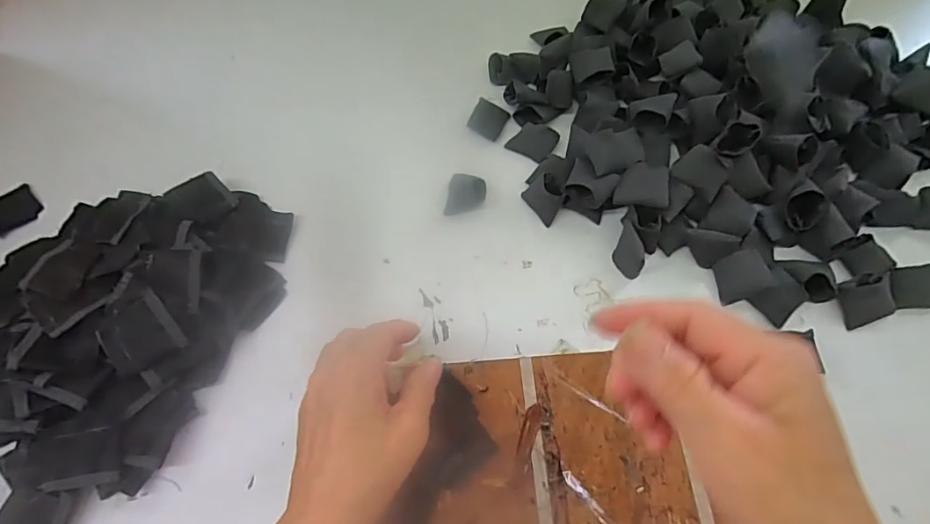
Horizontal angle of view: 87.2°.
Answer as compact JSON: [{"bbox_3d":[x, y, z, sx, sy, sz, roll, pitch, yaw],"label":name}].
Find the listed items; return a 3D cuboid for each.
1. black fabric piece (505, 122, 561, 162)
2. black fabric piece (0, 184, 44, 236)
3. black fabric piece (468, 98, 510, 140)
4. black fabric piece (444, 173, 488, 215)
[{"bbox_3d":[0.069,-0.120,0.484,0.045,0.014,0.038,36,68,19],"label":"black fabric piece"},{"bbox_3d":[-0.448,-0.051,0.483,0.046,0.008,0.047,42,58,14],"label":"black fabric piece"},{"bbox_3d":[0.024,-0.147,0.503,0.034,0.020,0.037,25,65,15],"label":"black fabric piece"},{"bbox_3d":[0.001,-0.063,0.459,0.036,0.018,0.033,4,61,4],"label":"black fabric piece"}]

